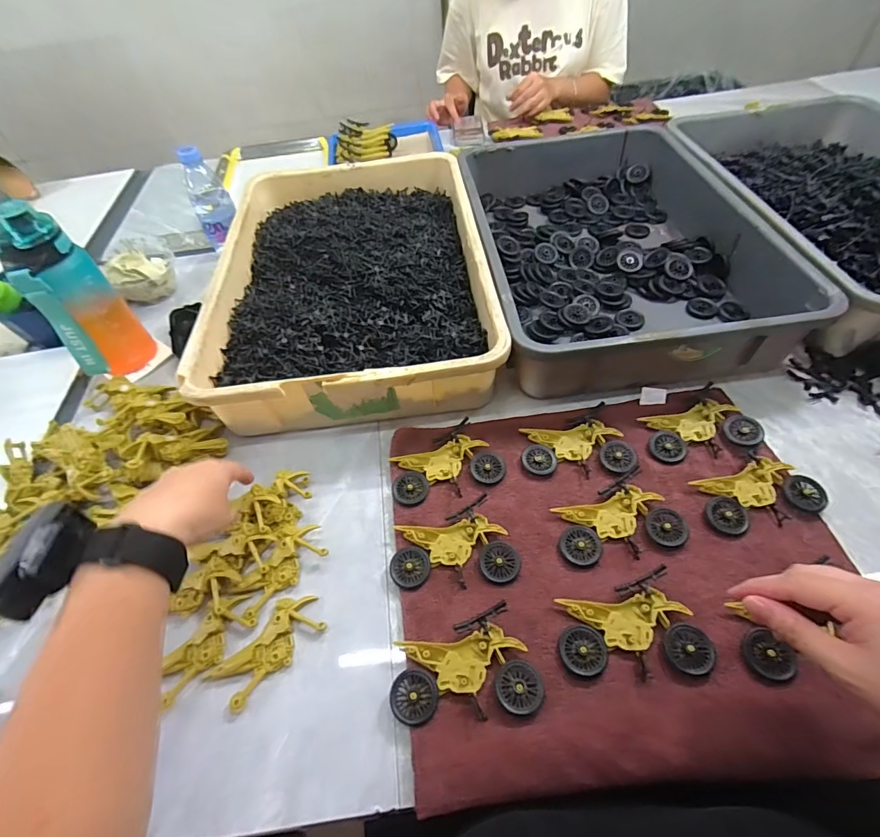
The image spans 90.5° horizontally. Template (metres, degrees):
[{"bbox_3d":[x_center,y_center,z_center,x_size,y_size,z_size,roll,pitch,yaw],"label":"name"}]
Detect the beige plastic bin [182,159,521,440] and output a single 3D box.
[{"bbox_3d":[-0.121,-0.214,0.629,0.347,0.083,0.510,-8,53,0],"label":"beige plastic bin"}]

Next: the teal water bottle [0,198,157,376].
[{"bbox_3d":[-0.447,-0.140,0.538,0.063,0.200,0.093,28,60,23],"label":"teal water bottle"}]

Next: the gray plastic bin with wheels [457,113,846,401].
[{"bbox_3d":[0.236,-0.263,0.635,0.361,0.087,0.502,-9,53,-1],"label":"gray plastic bin with wheels"}]

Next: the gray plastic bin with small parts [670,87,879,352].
[{"bbox_3d":[0.603,-0.322,0.638,0.387,0.089,0.518,-6,53,1],"label":"gray plastic bin with small parts"}]

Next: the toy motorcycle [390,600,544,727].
[{"bbox_3d":[0.018,0.205,0.360,0.115,0.017,0.074,-10,53,-2],"label":"toy motorcycle"}]

